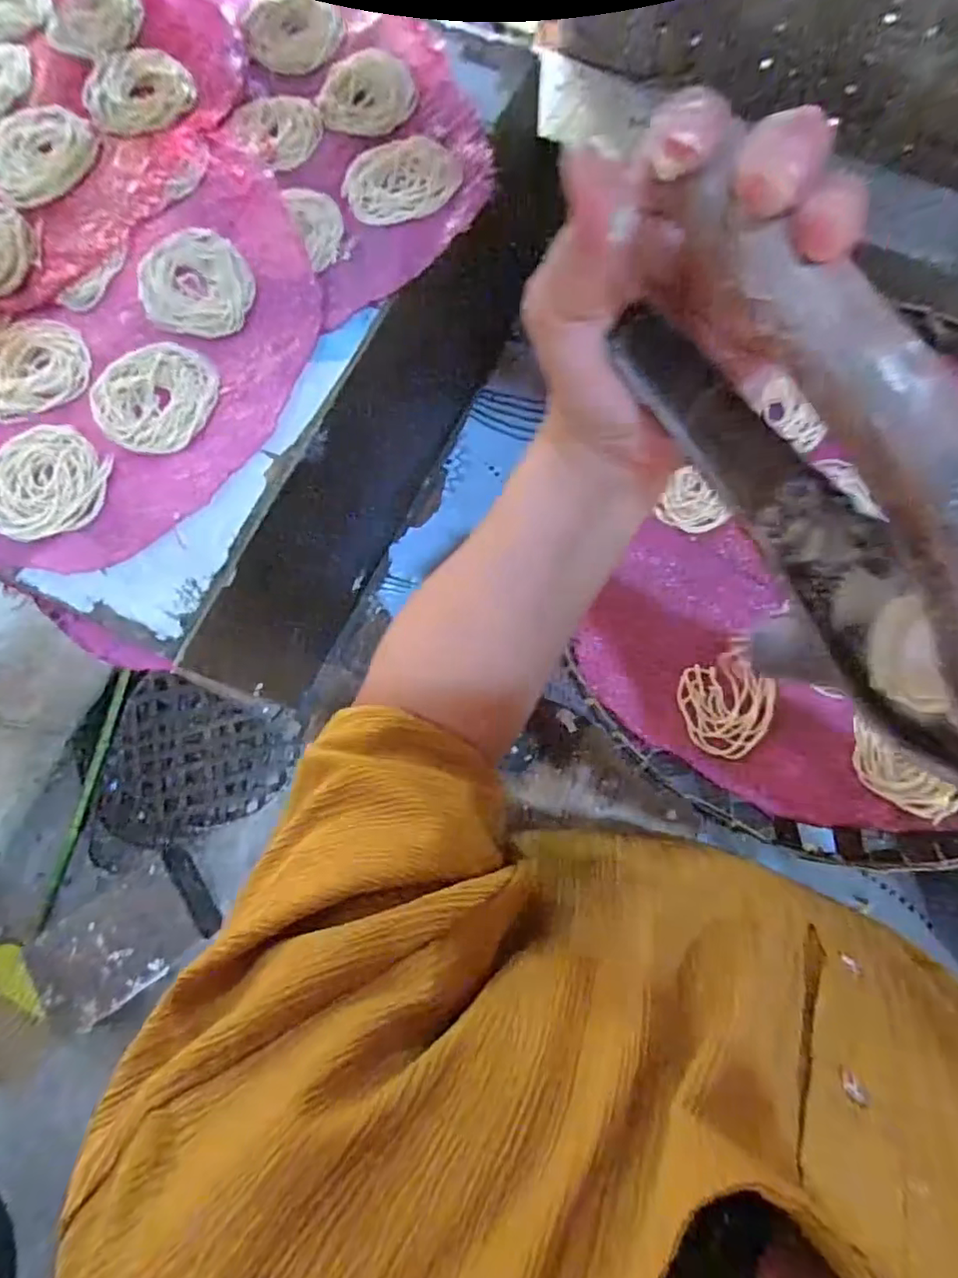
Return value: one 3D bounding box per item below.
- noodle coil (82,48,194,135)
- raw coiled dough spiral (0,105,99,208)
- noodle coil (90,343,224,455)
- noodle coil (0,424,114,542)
[{"bbox_3d":[-0.242,-0.391,0.435,0.074,0.006,0.073,-1,77,2],"label":"noodle coil"},{"bbox_3d":[-0.303,-0.336,0.421,0.074,0.008,0.076,-1,77,2],"label":"raw coiled dough spiral"},{"bbox_3d":[-0.208,-0.156,0.388,0.072,0.007,0.075,-1,77,2],"label":"noodle coil"},{"bbox_3d":[-0.272,-0.098,0.376,0.074,0.009,0.073,-1,77,2],"label":"noodle coil"}]

